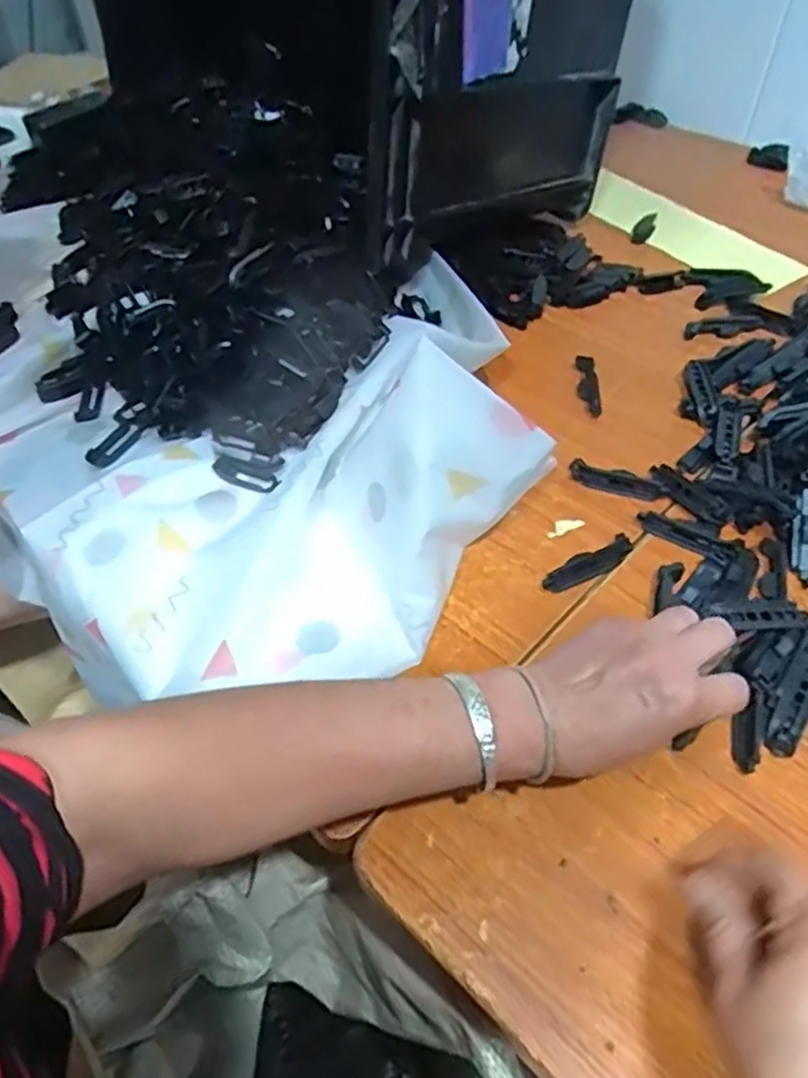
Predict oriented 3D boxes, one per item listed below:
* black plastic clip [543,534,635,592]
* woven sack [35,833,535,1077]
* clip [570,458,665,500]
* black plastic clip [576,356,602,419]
[{"bbox_3d":[0.134,0.019,0.520,0.075,0.017,0.017,-22,53,-15],"label":"black plastic clip"},{"bbox_3d":[-0.050,0.391,0.504,0.187,0.287,0.293,-37,59,-25],"label":"woven sack"},{"bbox_3d":[0.167,-0.045,0.570,0.072,0.015,0.015,20,54,18],"label":"clip"},{"bbox_3d":[0.168,-0.140,0.655,0.018,0.012,0.069,1,51,3],"label":"black plastic clip"}]

